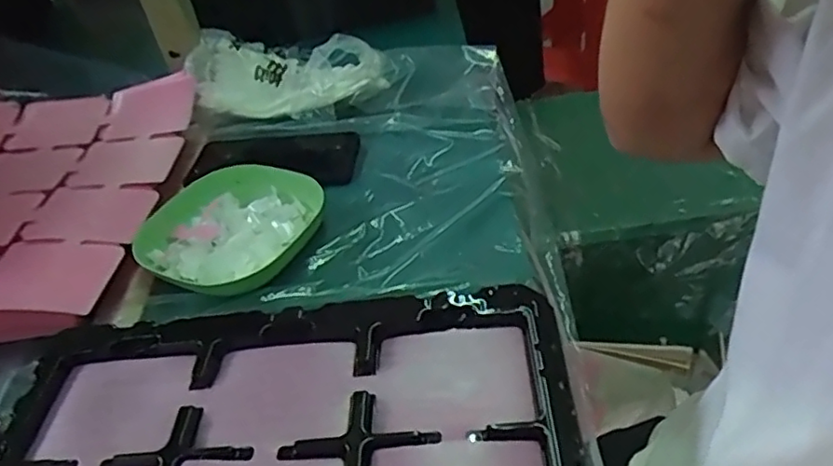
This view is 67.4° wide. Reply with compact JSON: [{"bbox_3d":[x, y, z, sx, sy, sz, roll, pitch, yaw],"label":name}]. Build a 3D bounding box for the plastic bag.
[{"bbox_3d":[-0.142,-0.174,0.680,0.204,0.068,0.126,13,47,26],"label":"plastic bag"}]

